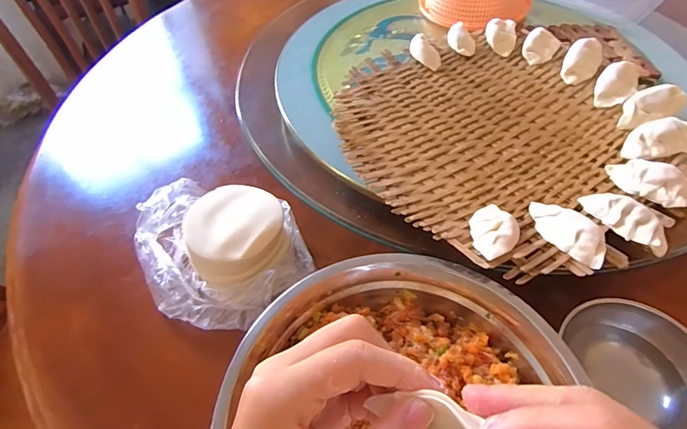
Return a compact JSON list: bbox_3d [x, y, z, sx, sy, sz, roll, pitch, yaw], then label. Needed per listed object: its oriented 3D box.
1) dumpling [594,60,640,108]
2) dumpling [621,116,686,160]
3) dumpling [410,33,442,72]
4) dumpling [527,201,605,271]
[{"bbox_3d":[0.321,-0.152,0.466,0.040,0.029,0.057,32,59,24],"label":"dumpling"},{"bbox_3d":[0.327,-0.076,0.408,0.060,0.031,0.035,14,53,13],"label":"dumpling"},{"bbox_3d":[0.109,-0.215,0.528,0.030,0.023,0.051,-32,57,-22],"label":"dumpling"},{"bbox_3d":[0.189,0.013,0.338,0.037,0.020,0.072,-32,57,-22],"label":"dumpling"}]

